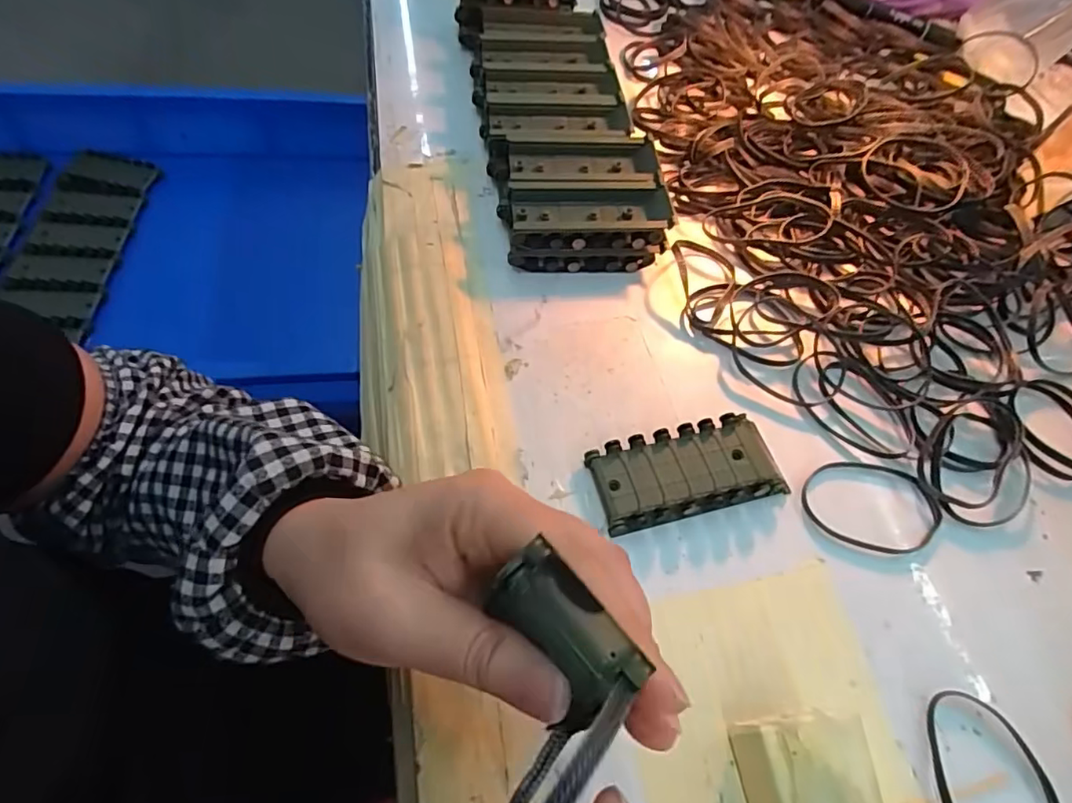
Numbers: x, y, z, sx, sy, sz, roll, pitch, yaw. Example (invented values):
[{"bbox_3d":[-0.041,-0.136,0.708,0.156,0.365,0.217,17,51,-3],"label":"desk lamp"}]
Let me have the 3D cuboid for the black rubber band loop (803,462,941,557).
[{"bbox_3d":[0.170,0.051,0.291,0.069,0.004,0.048,11,57,1],"label":"black rubber band loop"}]

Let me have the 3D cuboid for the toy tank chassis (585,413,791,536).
[{"bbox_3d":[0.073,0.036,0.287,0.091,0.017,0.043,-12,60,-13],"label":"toy tank chassis"}]

